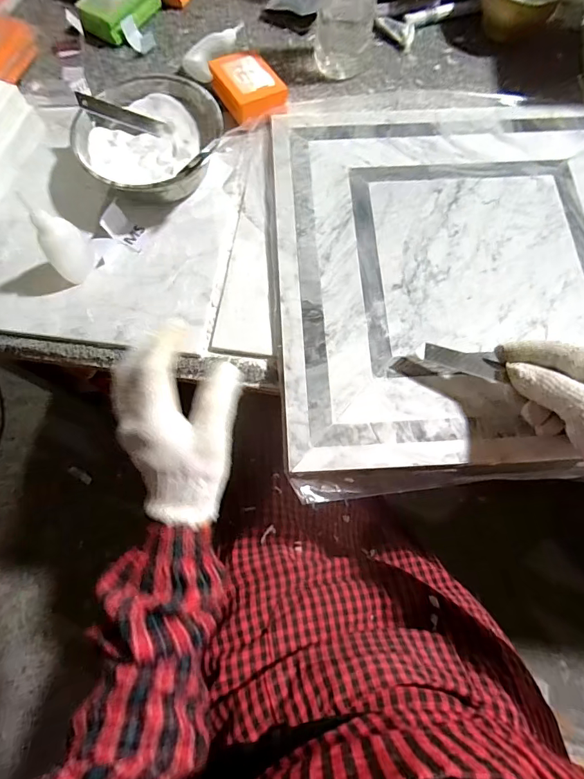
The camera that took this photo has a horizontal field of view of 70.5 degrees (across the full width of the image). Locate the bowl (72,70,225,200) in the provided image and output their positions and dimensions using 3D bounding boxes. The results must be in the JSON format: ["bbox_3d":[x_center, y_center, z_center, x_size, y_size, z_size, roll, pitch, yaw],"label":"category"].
[{"bbox_3d":[-0.146,-0.255,0.437,0.139,0.057,0.137,0,73,-2],"label":"bowl"}]

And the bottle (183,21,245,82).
[{"bbox_3d":[-0.096,-0.426,0.516,0.037,0.021,0.102,29,75,7],"label":"bottle"}]

